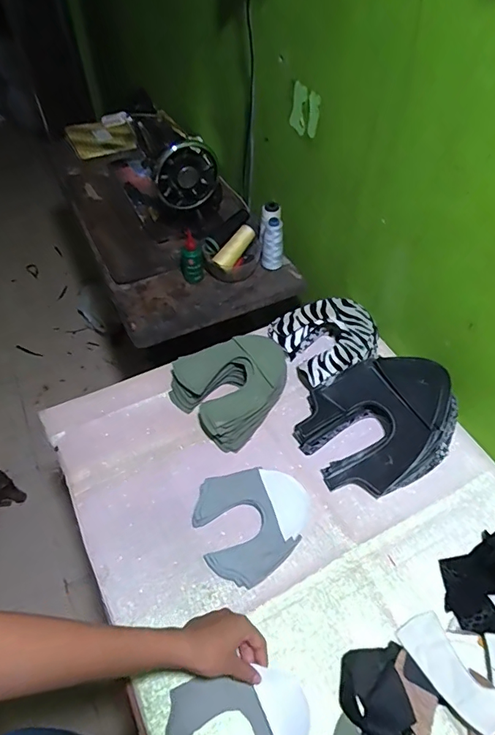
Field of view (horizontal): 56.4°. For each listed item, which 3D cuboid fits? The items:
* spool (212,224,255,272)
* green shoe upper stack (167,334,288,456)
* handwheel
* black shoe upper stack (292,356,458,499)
[{"bbox_3d":[-0.026,-0.251,0.964,0.034,0.035,0.114,35,82,24],"label":"spool"},{"bbox_3d":[-0.033,0.017,0.774,0.183,0.081,0.177,37,60,25],"label":"green shoe upper stack"},{"bbox_3d":[-0.122,-0.389,0.936,0.124,0.124,0.050,-36,60,-25],"label":"handwheel"},{"bbox_3d":[0.208,0.075,0.715,0.244,0.096,0.193,-20,54,-15],"label":"black shoe upper stack"}]

